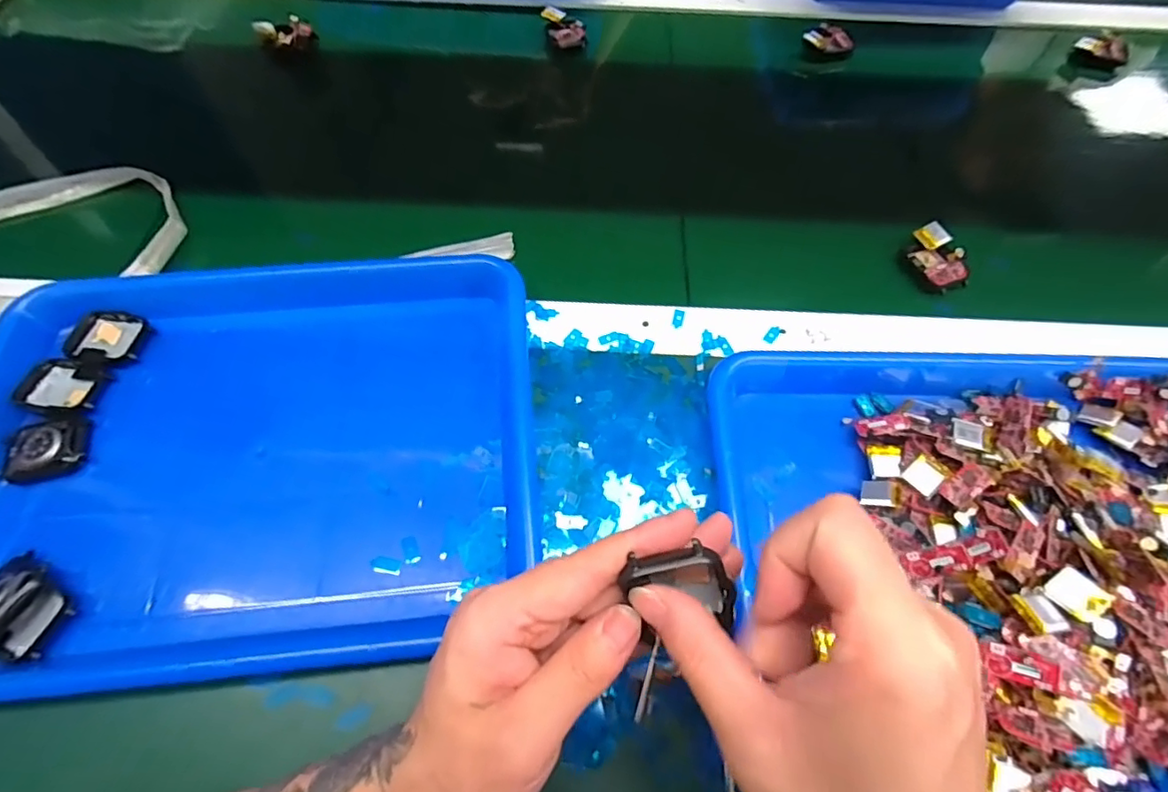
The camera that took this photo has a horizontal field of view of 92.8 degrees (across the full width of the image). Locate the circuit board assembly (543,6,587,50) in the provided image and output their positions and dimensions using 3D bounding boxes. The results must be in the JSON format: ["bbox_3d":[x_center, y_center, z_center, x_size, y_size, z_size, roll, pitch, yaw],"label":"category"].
[{"bbox_3d":[-0.020,-0.373,0.562,0.033,0.016,0.048,-18,64,-10],"label":"circuit board assembly"}]

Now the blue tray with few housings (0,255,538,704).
[{"bbox_3d":[-0.196,0.031,0.336,0.325,0.041,0.248,-4,63,-3],"label":"blue tray with few housings"}]

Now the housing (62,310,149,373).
[{"bbox_3d":[-0.323,-0.039,0.376,0.041,0.009,0.042,12,63,4],"label":"housing"}]

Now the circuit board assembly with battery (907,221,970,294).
[{"bbox_3d":[0.273,-0.107,0.428,0.035,0.011,0.056,-12,64,-8],"label":"circuit board assembly with battery"}]

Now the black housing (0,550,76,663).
[{"bbox_3d":[-0.299,0.114,0.294,0.047,0.021,0.046,26,65,11],"label":"black housing"}]

